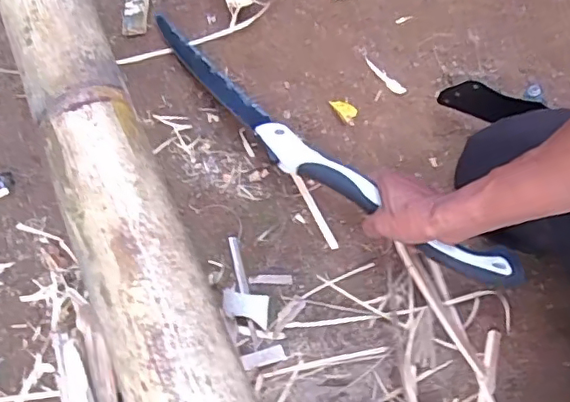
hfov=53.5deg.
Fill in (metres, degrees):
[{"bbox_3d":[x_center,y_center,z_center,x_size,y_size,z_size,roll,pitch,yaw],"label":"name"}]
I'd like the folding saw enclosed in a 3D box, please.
[{"bbox_3d":[0.008,-0.074,0.689,0.074,0.039,0.587,-43,62,-16],"label":"folding saw"}]

